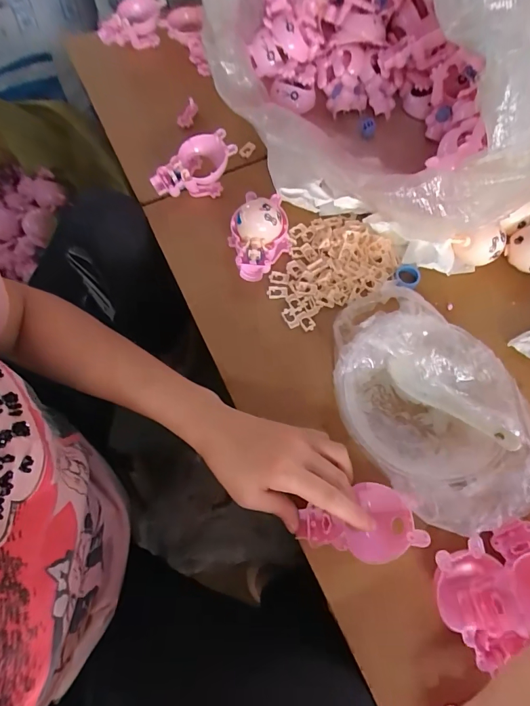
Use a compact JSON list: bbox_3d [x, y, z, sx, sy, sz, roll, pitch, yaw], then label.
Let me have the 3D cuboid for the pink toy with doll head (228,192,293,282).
[{"bbox_3d":[-0.004,-0.123,0.424,0.067,0.056,0.087,-15,70,-4],"label":"pink toy with doll head"}]

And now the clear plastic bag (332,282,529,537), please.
[{"bbox_3d":[0.144,0.040,0.349,0.139,0.059,0.227,-23,71,-7],"label":"clear plastic bag"}]

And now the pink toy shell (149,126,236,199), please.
[{"bbox_3d":[-0.086,-0.225,0.470,0.100,0.044,0.062,-9,70,-2],"label":"pink toy shell"}]

